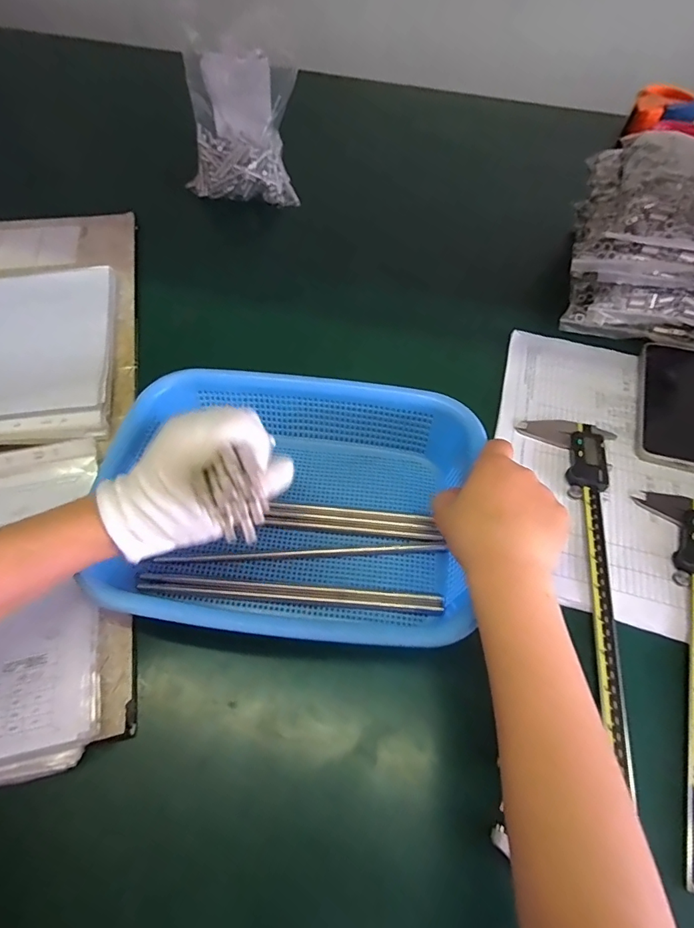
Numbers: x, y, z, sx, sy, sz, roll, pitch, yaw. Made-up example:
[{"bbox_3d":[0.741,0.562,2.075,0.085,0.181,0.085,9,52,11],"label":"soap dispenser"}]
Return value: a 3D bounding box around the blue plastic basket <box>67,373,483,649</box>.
[{"bbox_3d":[-0.036,0.028,0.382,0.266,0.095,0.207,5,64,4],"label":"blue plastic basket"}]

